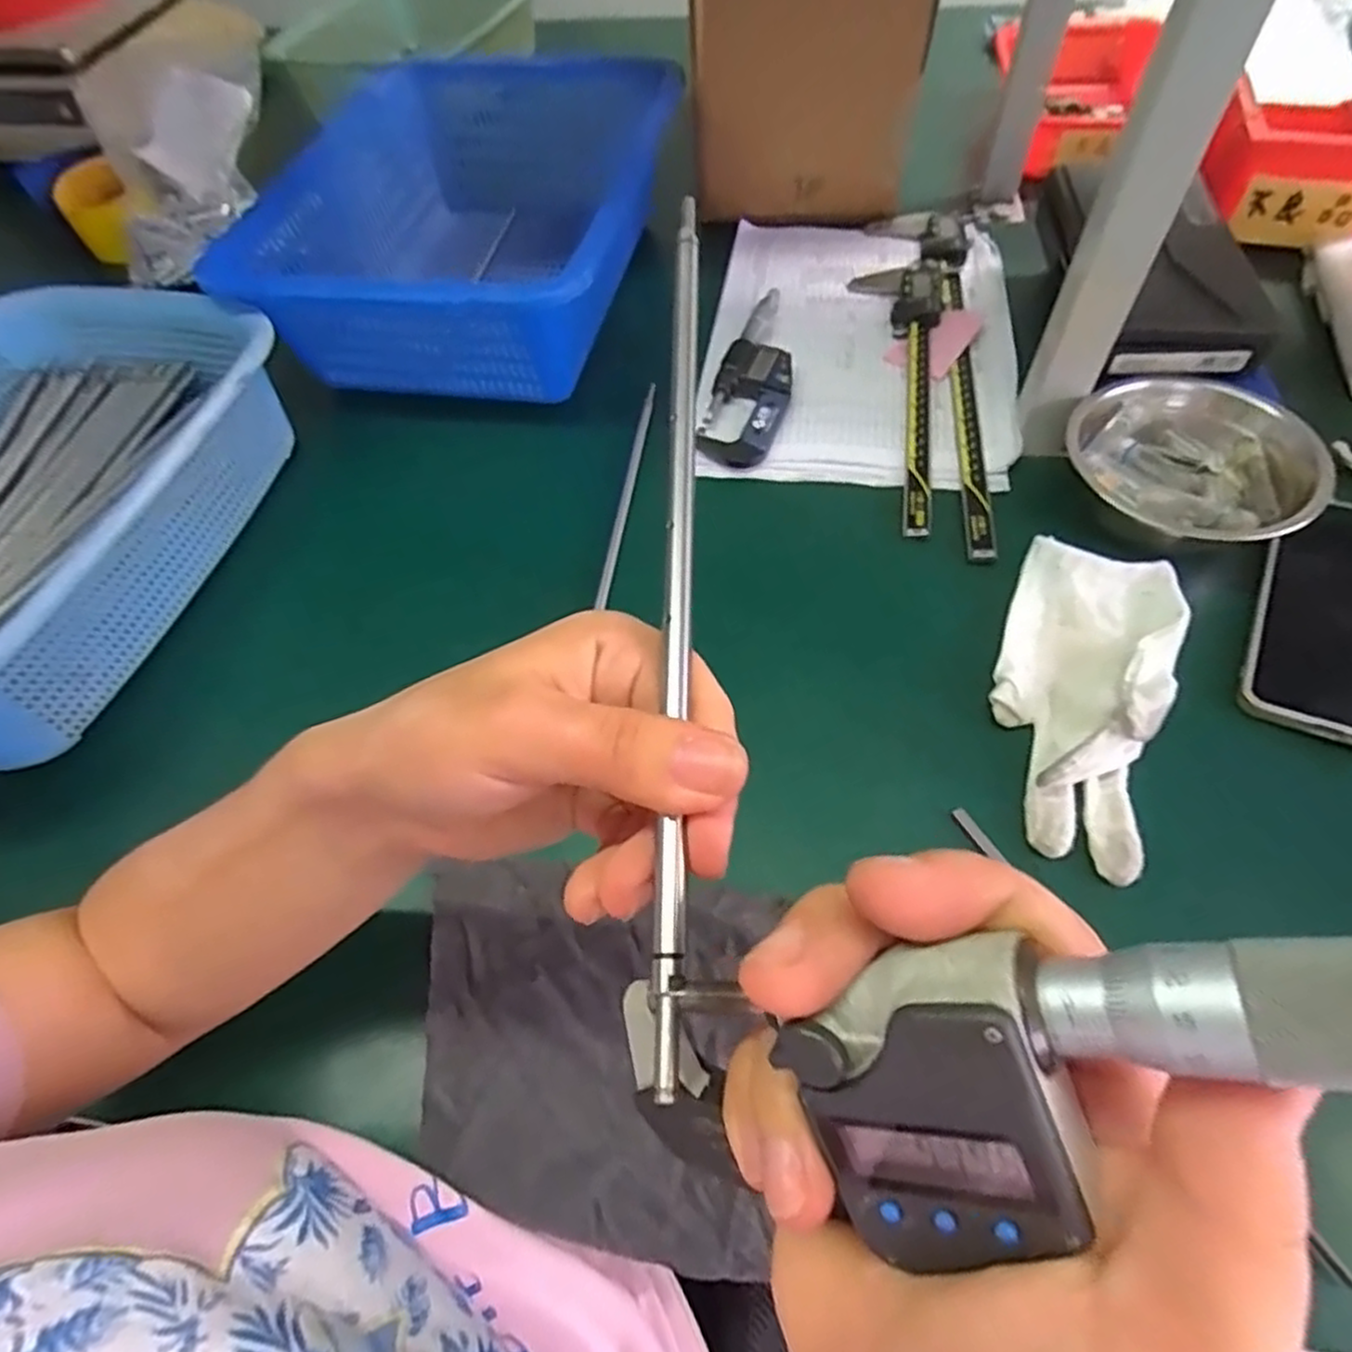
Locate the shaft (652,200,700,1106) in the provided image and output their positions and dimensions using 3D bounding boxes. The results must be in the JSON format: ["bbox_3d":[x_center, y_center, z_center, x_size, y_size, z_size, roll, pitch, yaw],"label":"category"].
[{"bbox_3d":[0.001,-0.040,0.202,0.008,0.009,0.272,0,65,4],"label":"shaft"}]

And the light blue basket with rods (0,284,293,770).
[{"bbox_3d":[-0.404,-0.102,0.455,0.230,0.094,0.343,12,60,11],"label":"light blue basket with rods"}]

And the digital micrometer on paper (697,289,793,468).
[{"bbox_3d":[0.060,-0.223,0.541,0.052,0.019,0.178,11,60,11],"label":"digital micrometer on paper"}]

